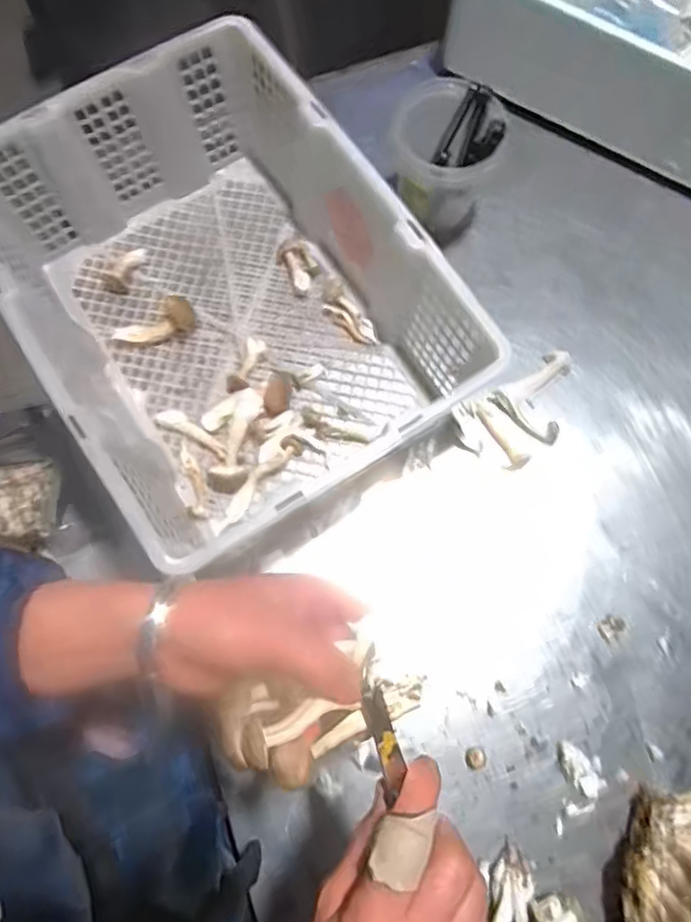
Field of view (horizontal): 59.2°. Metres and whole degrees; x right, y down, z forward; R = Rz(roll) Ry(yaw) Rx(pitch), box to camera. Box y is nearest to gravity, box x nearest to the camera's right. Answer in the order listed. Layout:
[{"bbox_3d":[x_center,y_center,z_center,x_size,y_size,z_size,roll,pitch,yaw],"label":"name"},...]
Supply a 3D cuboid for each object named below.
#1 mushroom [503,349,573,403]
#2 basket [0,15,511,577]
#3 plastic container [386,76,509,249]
[{"bbox_3d":[0.220,-0.095,0.693,0.081,0.019,0.029,-34,76,1],"label":"mushroom"},{"bbox_3d":[-0.121,-0.162,0.626,0.362,0.155,0.477,-32,76,-8],"label":"basket"},{"bbox_3d":[0.108,-0.323,0.689,0.110,0.140,0.114,0,74,1],"label":"plastic container"}]

